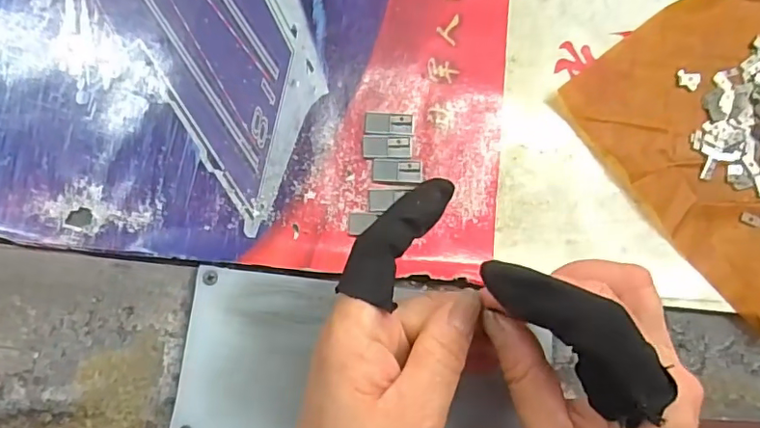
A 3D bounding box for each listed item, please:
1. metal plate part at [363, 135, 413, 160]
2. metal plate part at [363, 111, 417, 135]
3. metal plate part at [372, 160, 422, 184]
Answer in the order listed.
[{"bbox_3d":[0.005,-0.038,0.314,0.028,0.004,0.014,2,82,-5],"label":"metal plate part"},{"bbox_3d":[0.006,-0.052,0.317,0.029,0.004,0.013,3,82,-5],"label":"metal plate part"},{"bbox_3d":[0.010,-0.024,0.314,0.029,0.004,0.012,3,82,-5],"label":"metal plate part"}]

